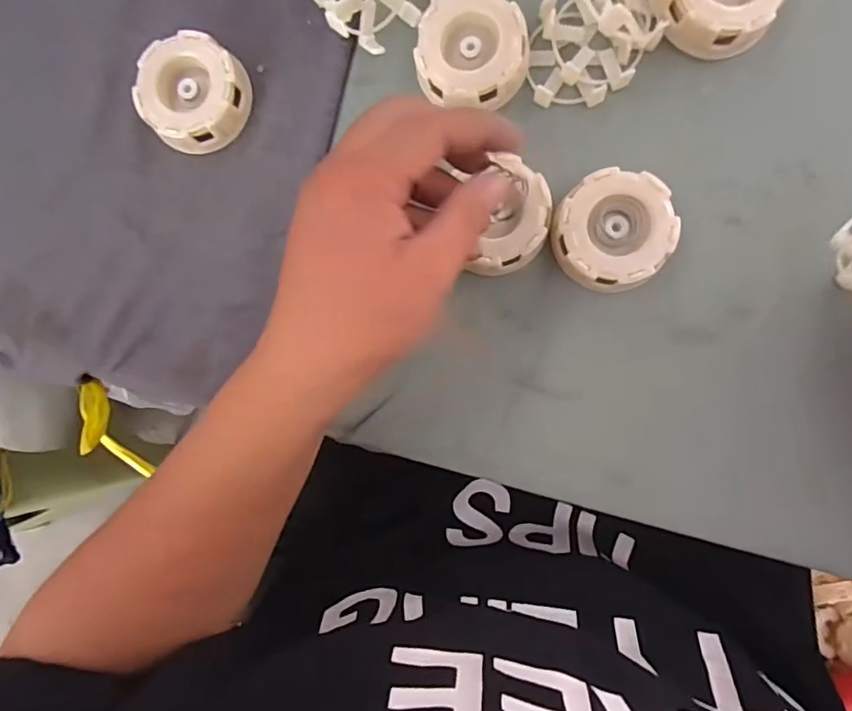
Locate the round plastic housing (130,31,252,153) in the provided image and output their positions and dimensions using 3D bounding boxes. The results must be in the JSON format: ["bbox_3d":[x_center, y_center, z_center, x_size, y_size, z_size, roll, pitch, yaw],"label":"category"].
[{"bbox_3d":[-0.133,-0.149,0.314,0.058,0.022,0.059,0,88,7],"label":"round plastic housing"}]

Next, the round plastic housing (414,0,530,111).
[{"bbox_3d":[0.026,-0.167,0.304,0.059,0.022,0.059,0,88,7],"label":"round plastic housing"}]

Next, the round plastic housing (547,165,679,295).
[{"bbox_3d":[0.101,-0.066,0.298,0.061,0.023,0.061,0,88,7],"label":"round plastic housing"}]

